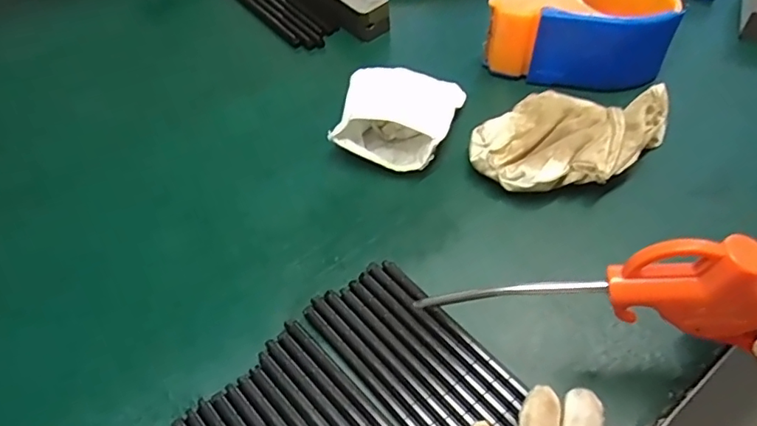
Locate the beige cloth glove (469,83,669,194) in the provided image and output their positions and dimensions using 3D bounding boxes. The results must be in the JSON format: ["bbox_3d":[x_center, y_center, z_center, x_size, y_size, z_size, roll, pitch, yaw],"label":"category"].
[{"bbox_3d":[0.134,-0.049,0.371,0.133,0.031,0.076,-5,55,1],"label":"beige cloth glove"}]

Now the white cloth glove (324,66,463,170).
[{"bbox_3d":[0.016,-0.075,0.396,0.078,0.040,0.088,15,57,14],"label":"white cloth glove"}]

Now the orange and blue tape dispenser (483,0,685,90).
[{"bbox_3d":[0.154,-0.142,0.407,0.137,0.052,0.071,3,55,7],"label":"orange and blue tape dispenser"}]

